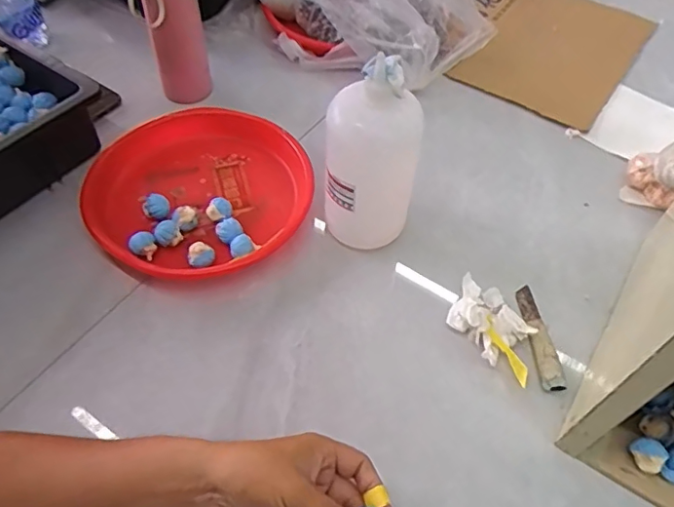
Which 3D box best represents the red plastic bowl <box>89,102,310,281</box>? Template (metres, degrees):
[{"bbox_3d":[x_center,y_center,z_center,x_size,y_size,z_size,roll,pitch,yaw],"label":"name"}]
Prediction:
[{"bbox_3d":[-0.158,-0.081,0.643,0.243,0.045,0.254,0,53,-1],"label":"red plastic bowl"}]

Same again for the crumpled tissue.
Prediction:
[{"bbox_3d":[0.148,0.061,0.554,0.061,0.034,0.083,-32,60,-22],"label":"crumpled tissue"}]

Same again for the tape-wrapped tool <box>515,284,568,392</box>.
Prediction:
[{"bbox_3d":[0.203,0.082,0.556,0.023,0.009,0.117,-3,53,-3],"label":"tape-wrapped tool"}]

